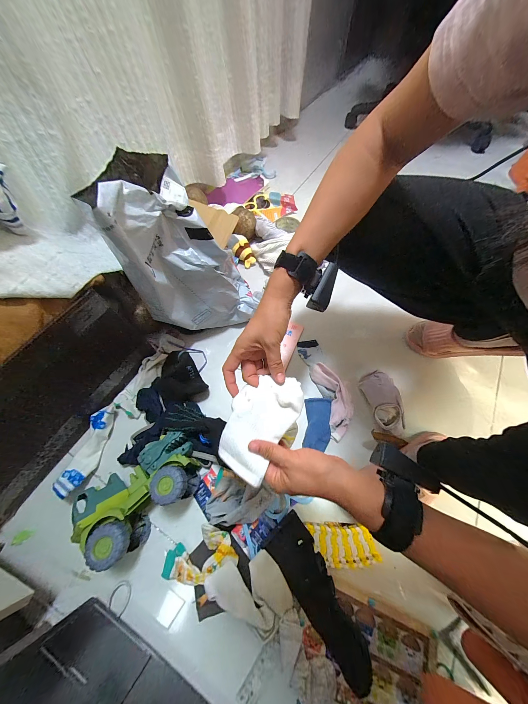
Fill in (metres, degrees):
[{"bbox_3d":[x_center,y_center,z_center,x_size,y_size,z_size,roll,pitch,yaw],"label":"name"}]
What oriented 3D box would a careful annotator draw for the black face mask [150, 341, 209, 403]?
[{"bbox_3d":[-0.207,0.047,0.565,0.116,0.053,0.155,-9,63,-3],"label":"black face mask"}]

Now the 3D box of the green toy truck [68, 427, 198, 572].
[{"bbox_3d":[-0.215,0.257,0.430,0.208,0.105,0.137,-40,69,-17],"label":"green toy truck"}]

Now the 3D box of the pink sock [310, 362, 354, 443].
[{"bbox_3d":[0.162,0.104,0.526,0.063,0.039,0.178,-12,64,-5],"label":"pink sock"}]

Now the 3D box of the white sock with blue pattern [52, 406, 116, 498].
[{"bbox_3d":[-0.380,0.208,0.498,0.062,0.042,0.182,13,64,8],"label":"white sock with blue pattern"}]

